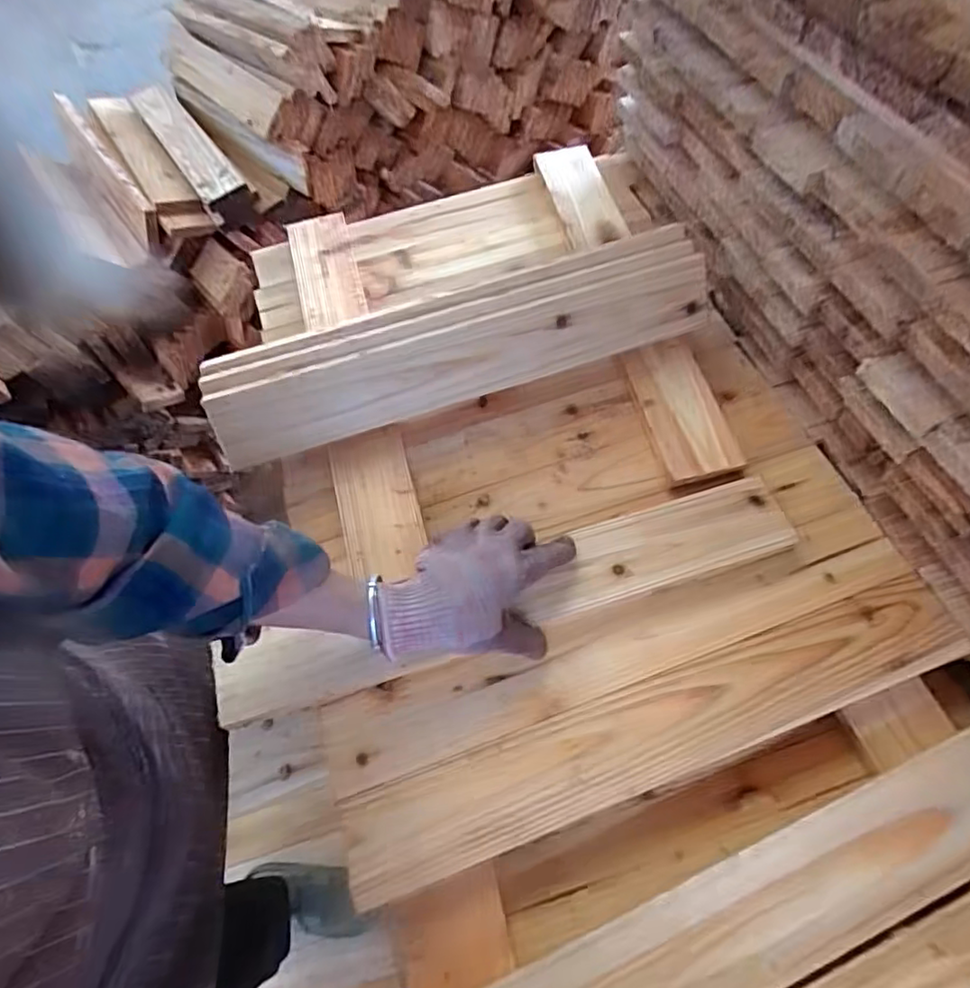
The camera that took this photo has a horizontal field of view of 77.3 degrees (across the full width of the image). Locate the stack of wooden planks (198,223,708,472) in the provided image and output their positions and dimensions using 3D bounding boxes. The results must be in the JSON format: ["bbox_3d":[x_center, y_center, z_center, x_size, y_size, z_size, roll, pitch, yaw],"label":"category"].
[{"bbox_3d":[-0.018,-0.141,0.579,0.481,0.030,0.102,-18,102,-6],"label":"stack of wooden planks"}]

